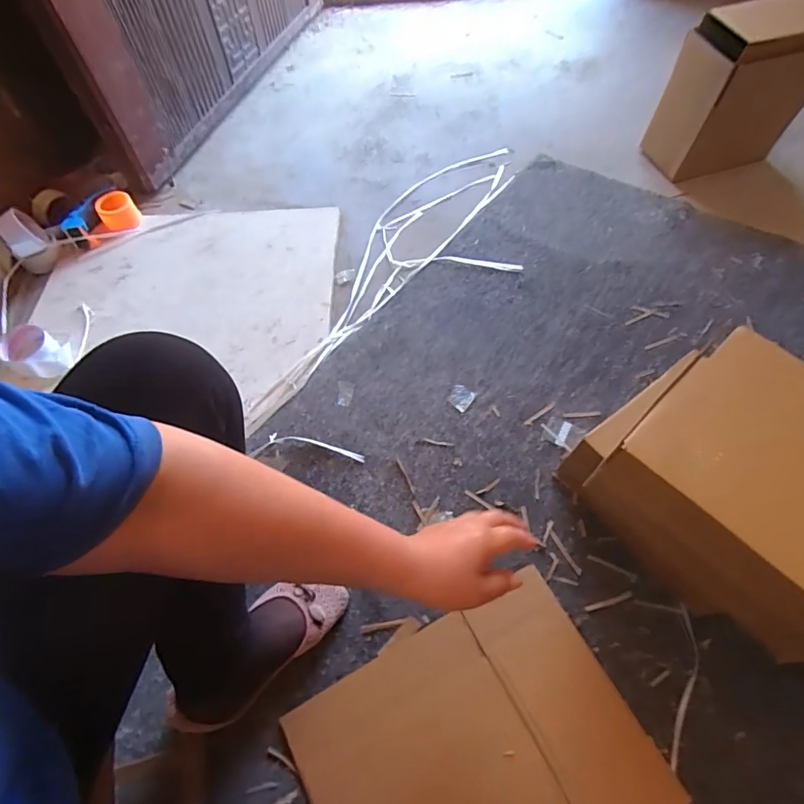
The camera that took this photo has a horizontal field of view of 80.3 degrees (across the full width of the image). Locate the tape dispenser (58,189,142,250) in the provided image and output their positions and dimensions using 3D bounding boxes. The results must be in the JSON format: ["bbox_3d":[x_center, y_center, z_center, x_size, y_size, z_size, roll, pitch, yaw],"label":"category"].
[{"bbox_3d":[-0.659,-0.403,1.044,0.152,0.065,0.098,-34,64,-16],"label":"tape dispenser"}]

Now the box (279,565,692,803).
[{"bbox_3d":[0.086,0.425,0.564,0.380,0.026,0.296,-26,62,-12],"label":"box"}]

